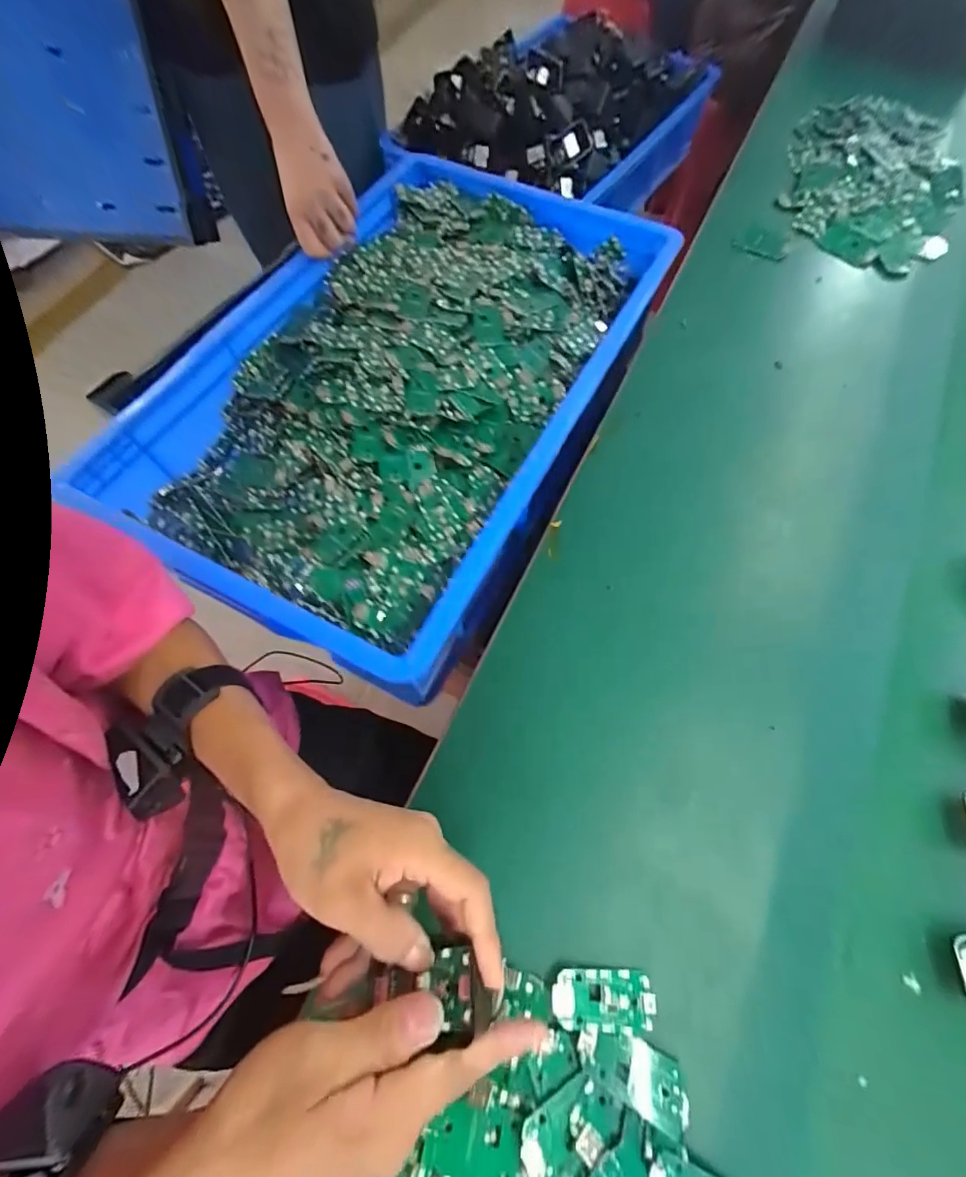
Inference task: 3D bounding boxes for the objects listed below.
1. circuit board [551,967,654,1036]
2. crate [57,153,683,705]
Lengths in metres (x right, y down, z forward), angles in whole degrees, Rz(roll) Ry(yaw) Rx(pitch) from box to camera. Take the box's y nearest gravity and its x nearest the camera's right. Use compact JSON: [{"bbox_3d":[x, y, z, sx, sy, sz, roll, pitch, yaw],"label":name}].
[{"bbox_3d":[0.075,0.257,0.306,0.063,0.008,0.031,7,69,0],"label":"circuit board"},{"bbox_3d":[-0.082,-0.263,0.550,0.428,0.108,0.624,25,70,10],"label":"crate"}]

